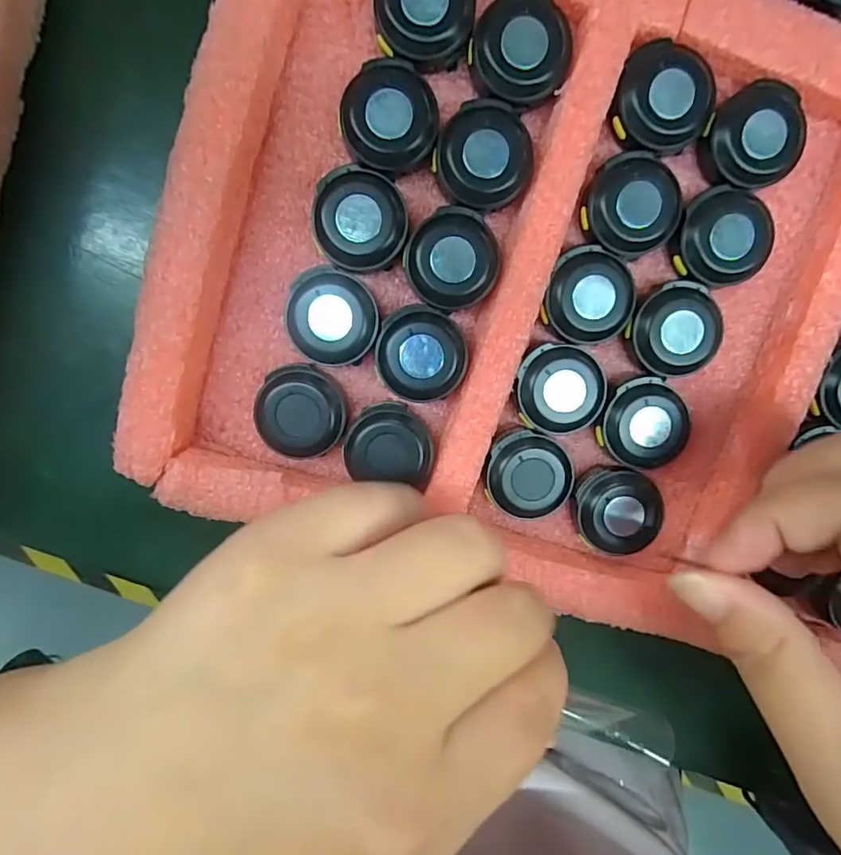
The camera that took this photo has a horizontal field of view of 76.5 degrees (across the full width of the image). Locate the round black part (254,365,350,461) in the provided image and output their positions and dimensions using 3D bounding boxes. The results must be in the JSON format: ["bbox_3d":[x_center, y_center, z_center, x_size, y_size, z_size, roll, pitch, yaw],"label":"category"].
[{"bbox_3d":[-0.039,-0.005,0.177,0.029,0.012,0.028,0,99,-2],"label":"round black part"}]

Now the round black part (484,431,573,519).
[{"bbox_3d":[0.037,0.016,0.183,0.028,0.010,0.028,0,99,-2],"label":"round black part"}]

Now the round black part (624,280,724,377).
[{"bbox_3d":[0.084,-0.032,0.177,0.028,0.011,0.029,0,99,-2],"label":"round black part"}]

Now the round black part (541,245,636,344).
[{"bbox_3d":[0.055,-0.043,0.174,0.028,0.011,0.028,0,99,-2],"label":"round black part"}]

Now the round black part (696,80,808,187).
[{"bbox_3d":[0.104,-0.091,0.167,0.030,0.011,0.028,0,99,-1],"label":"round black part"}]

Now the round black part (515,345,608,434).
[{"bbox_3d":[0.046,-0.013,0.178,0.029,0.010,0.028,0,99,-2],"label":"round black part"}]

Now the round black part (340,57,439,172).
[{"bbox_3d":[-0.009,-0.094,0.162,0.028,0.012,0.029,0,99,-2],"label":"round black part"}]

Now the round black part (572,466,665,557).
[{"bbox_3d":[0.068,0.029,0.186,0.029,0.010,0.029,0,99,-1],"label":"round black part"}]

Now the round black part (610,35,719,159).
[{"bbox_3d":[0.075,-0.101,0.164,0.030,0.009,0.030,0,99,-1],"label":"round black part"}]

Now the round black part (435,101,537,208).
[{"bbox_3d":[0.020,-0.083,0.165,0.029,0.011,0.030,0,99,-2],"label":"round black part"}]

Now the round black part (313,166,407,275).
[{"bbox_3d":[-0.019,-0.065,0.167,0.028,0.012,0.030,0,99,-2],"label":"round black part"}]

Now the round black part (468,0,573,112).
[{"bbox_3d":[0.030,-0.112,0.157,0.029,0.007,0.029,13,98,-5],"label":"round black part"}]

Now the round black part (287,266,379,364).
[{"bbox_3d":[-0.028,-0.036,0.172,0.028,0.012,0.029,0,99,-2],"label":"round black part"}]

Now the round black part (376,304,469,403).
[{"bbox_3d":[0.000,-0.024,0.175,0.028,0.012,0.030,0,99,-2],"label":"round black part"}]

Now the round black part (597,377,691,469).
[{"bbox_3d":[0.076,-0.002,0.181,0.029,0.011,0.028,0,99,-2],"label":"round black part"}]

